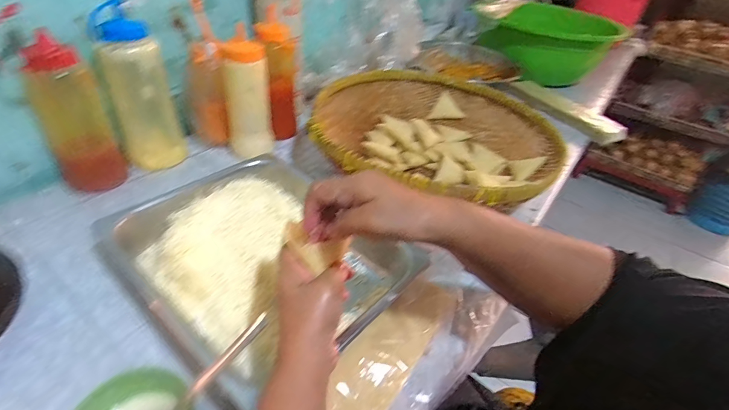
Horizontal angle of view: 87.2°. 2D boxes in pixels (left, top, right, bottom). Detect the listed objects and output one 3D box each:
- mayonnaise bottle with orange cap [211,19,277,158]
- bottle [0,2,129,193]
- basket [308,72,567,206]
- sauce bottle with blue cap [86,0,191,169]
[{"bbox_3d":[-0.196,-0.180,0.652,0.075,0.188,0.059,-16,44,-27],"label":"mayonnaise bottle with orange cap"},{"bbox_3d":[-0.422,-0.129,0.543,0.087,0.221,0.076,4,38,-4],"label":"bottle"},{"bbox_3d":[0.129,-0.117,0.699,0.414,0.096,0.434,5,38,-4],"label":"basket"},{"bbox_3d":[-0.357,-0.184,0.617,0.089,0.228,0.097,-12,42,-23],"label":"sauce bottle with blue cap"}]

